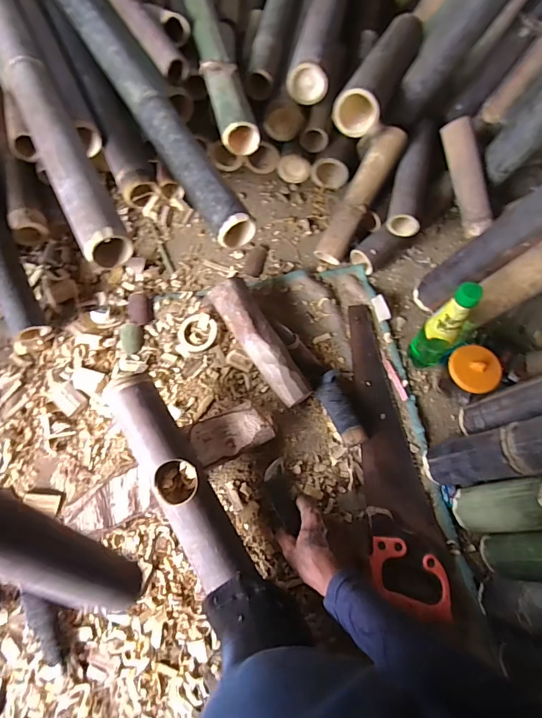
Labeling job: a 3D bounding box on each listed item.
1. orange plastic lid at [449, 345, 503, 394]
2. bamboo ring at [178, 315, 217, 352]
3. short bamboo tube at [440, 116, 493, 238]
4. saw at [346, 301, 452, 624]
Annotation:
[{"bbox_3d":[0.323,0.017,0.632,0.068,0.022,0.076,-20,82,15],"label":"orange plastic lid"},{"bbox_3d":[-0.137,-0.048,0.741,0.072,0.009,0.071,38,81,14],"label":"bamboo ring"},{"bbox_3d":[0.379,-0.353,0.767,0.044,0.062,0.208,-13,91,-8],"label":"short bamboo tube"},{"bbox_3d":[0.208,0.122,0.670,0.119,0.035,0.481,1,67,-2],"label":"saw"}]

